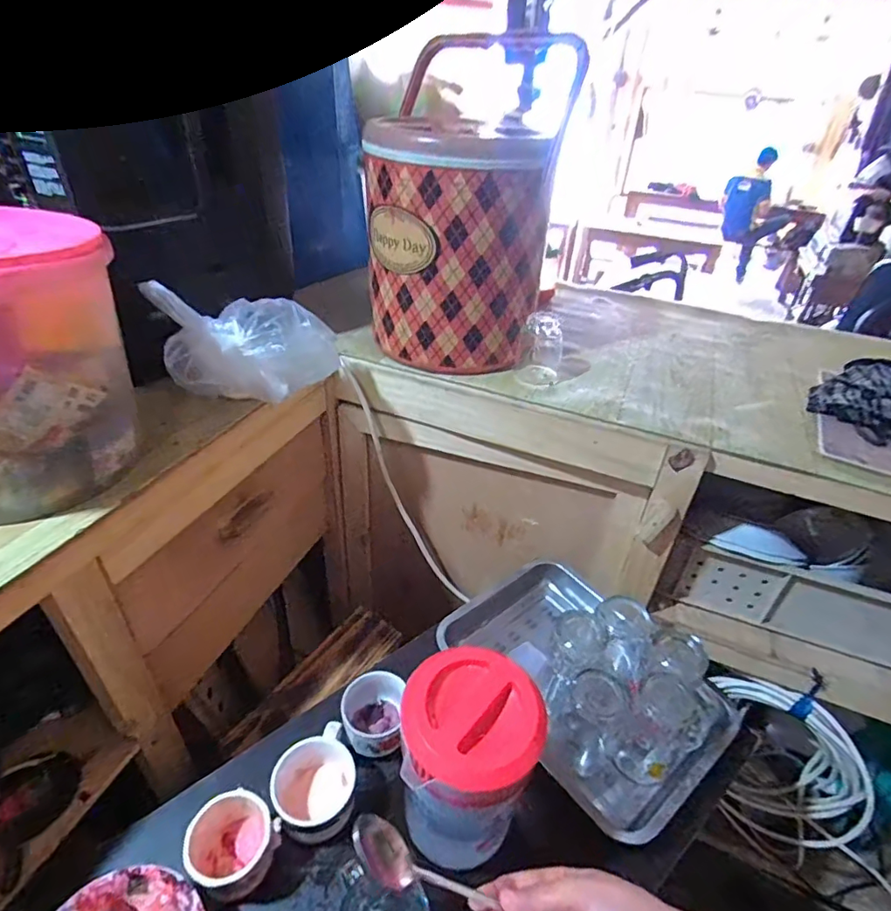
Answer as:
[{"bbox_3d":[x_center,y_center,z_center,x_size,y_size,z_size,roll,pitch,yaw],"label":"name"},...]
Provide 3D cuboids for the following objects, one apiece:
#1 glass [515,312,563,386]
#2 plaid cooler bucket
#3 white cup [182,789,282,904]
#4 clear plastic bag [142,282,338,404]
[{"bbox_3d":[0.143,-0.154,0.804,0.064,0.101,0.055,14,39,12],"label":"glass"},{"bbox_3d":[0.020,-0.304,0.791,0.196,0.351,0.212,-30,49,-35],"label":"plaid cooler bucket"},{"bbox_3d":[-0.215,0.383,0.530,0.081,0.064,0.075,3,38,-2],"label":"white cup"},{"bbox_3d":[-0.245,-0.141,0.686,0.219,0.119,0.113,-10,40,-17],"label":"clear plastic bag"}]

